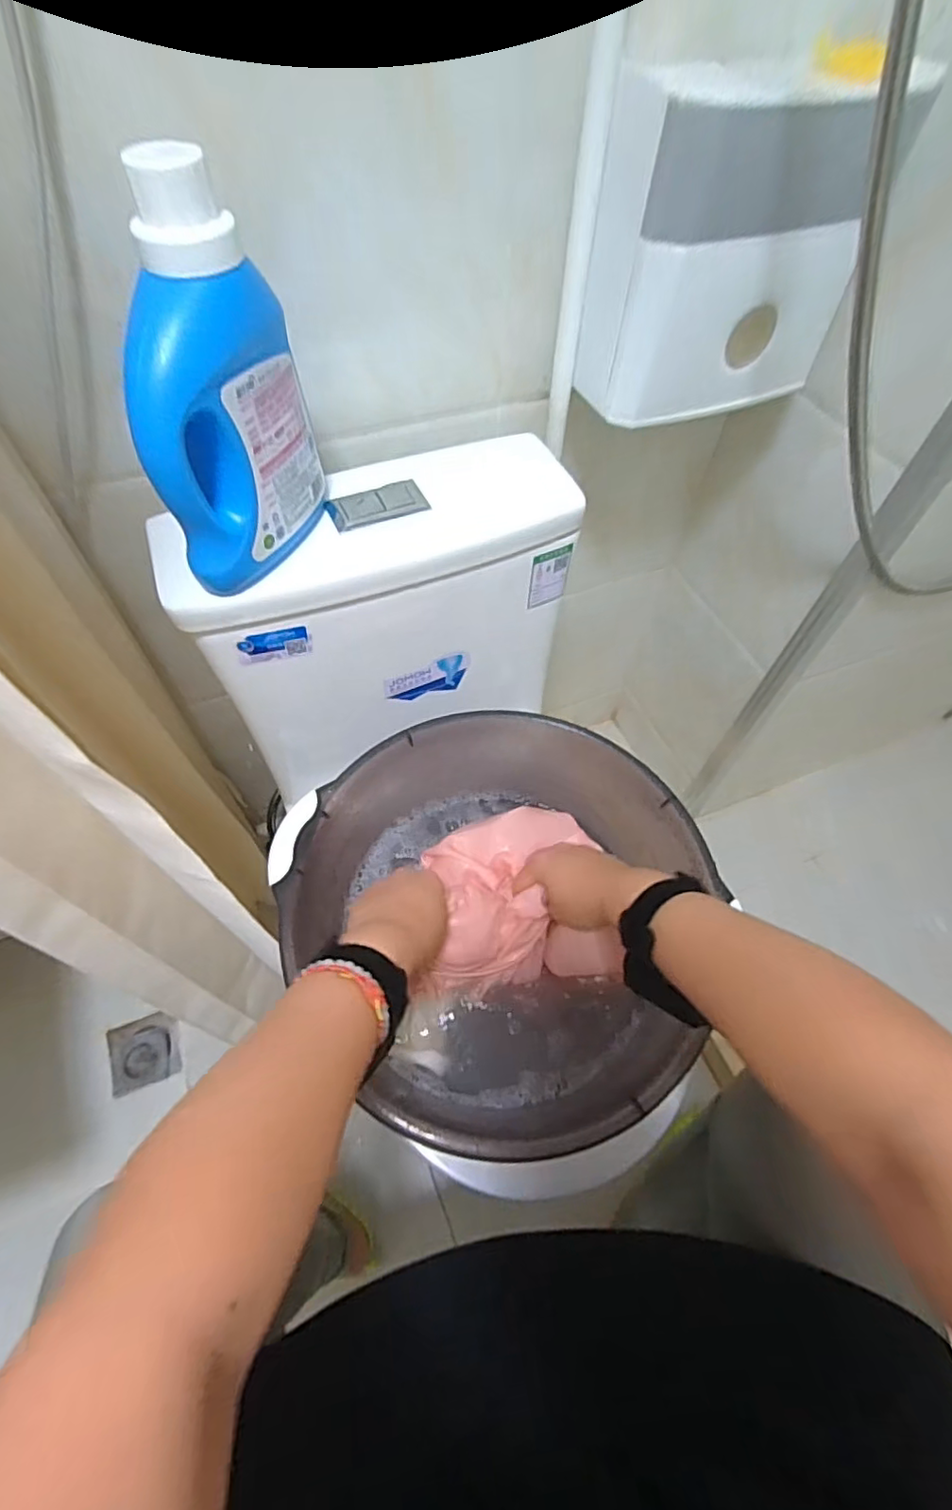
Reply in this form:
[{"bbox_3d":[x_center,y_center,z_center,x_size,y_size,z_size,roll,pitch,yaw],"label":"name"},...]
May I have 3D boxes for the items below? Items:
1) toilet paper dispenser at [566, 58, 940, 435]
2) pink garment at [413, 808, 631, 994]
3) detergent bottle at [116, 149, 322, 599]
[{"bbox_3d":[0.223,-0.408,0.503,0.241,0.206,0.095,-5,57,-6],"label":"toilet paper dispenser"},{"bbox_3d":[0.034,0.126,0.572,0.162,0.068,0.175,0,57,-2],"label":"pink garment"},{"bbox_3d":[-0.178,-0.238,0.399,0.069,0.228,0.133,25,59,22],"label":"detergent bottle"}]

